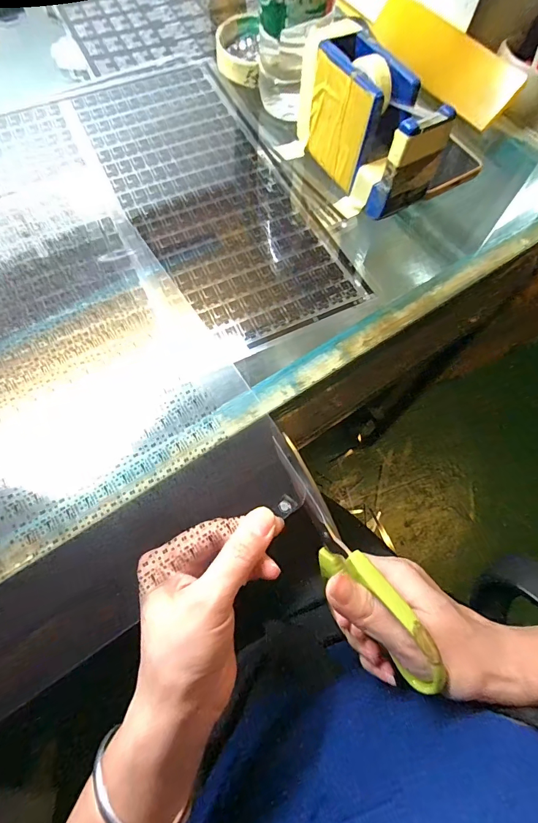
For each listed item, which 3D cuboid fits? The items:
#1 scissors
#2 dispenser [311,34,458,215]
[{"bbox_3d":[0.045,0.089,0.237,0.019,0.049,0.160,-28,75,-14],"label":"scissors"},{"bbox_3d":[0.082,-0.232,0.324,0.050,0.084,0.132,-27,71,-14],"label":"dispenser"}]

